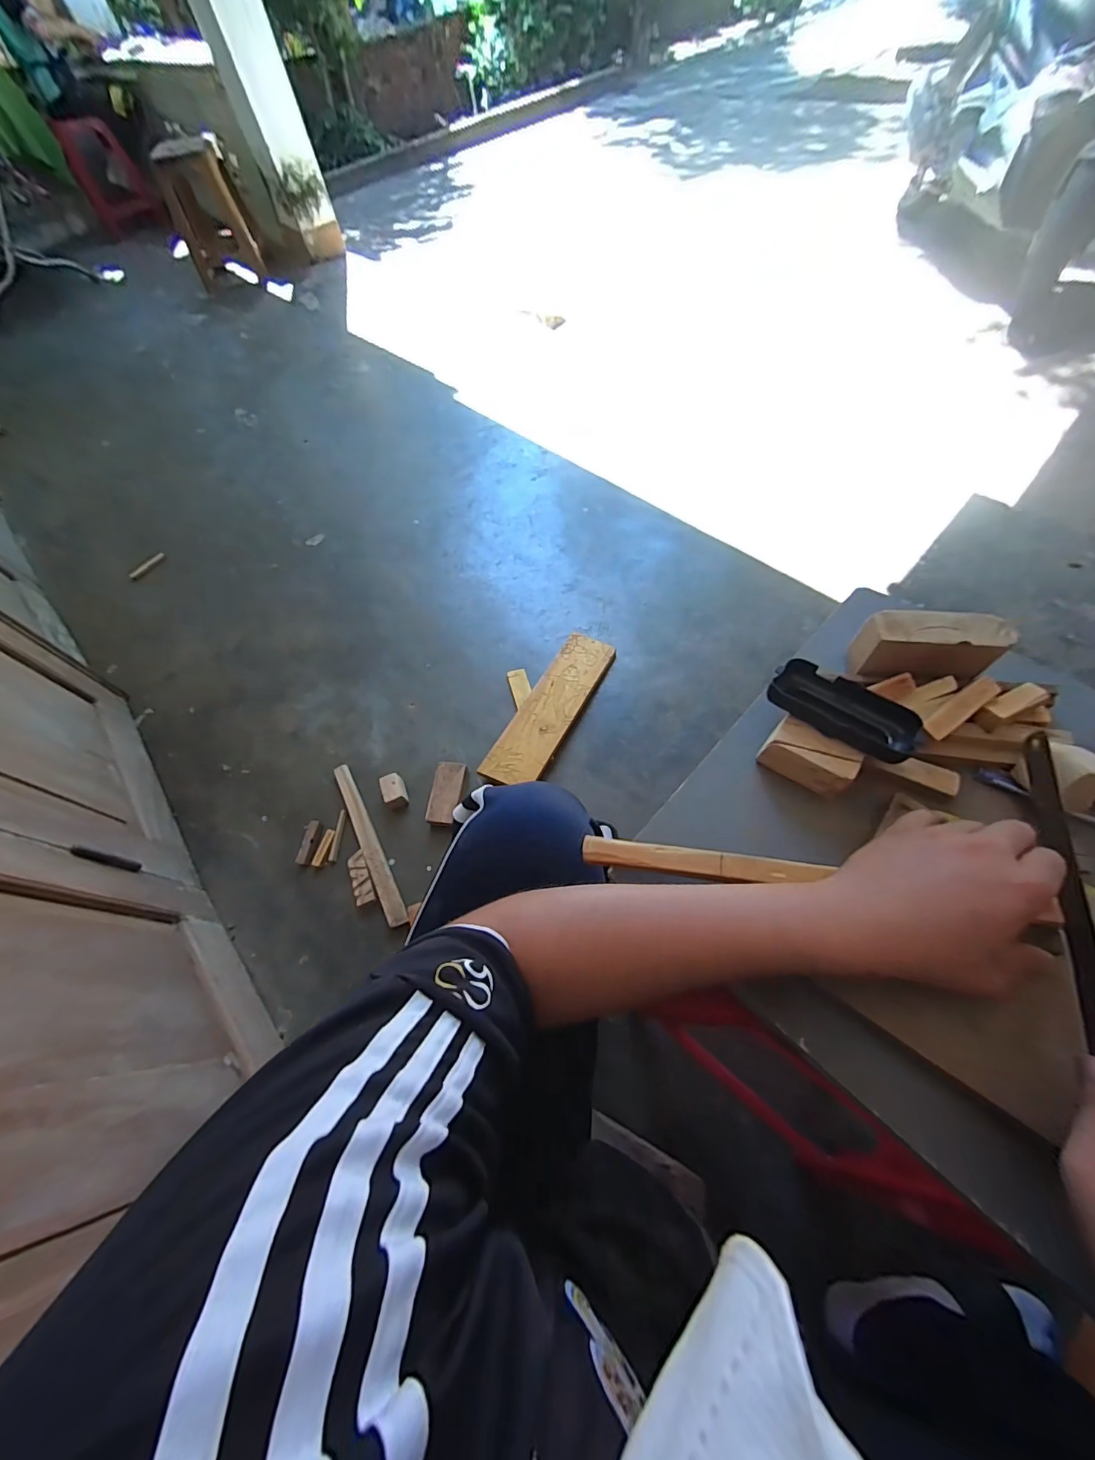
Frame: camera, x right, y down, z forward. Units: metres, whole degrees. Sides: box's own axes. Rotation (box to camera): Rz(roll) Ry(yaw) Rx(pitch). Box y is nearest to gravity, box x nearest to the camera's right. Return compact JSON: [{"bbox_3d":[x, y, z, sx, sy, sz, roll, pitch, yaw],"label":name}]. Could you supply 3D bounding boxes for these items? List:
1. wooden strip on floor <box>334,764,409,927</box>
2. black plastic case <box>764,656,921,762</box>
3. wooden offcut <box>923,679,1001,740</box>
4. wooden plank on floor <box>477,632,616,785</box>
[{"bbox_3d":[-0.349,0.215,0.948,0.034,0.017,0.355,-27,64,-12],"label":"wooden strip on floor"},{"bbox_3d":[0.239,-0.018,0.395,0.108,0.023,0.059,32,69,21],"label":"black plastic case"},{"bbox_3d":[0.326,-0.018,0.382,0.073,0.011,0.018,-34,64,-12],"label":"wooden offcut"},{"bbox_3d":[0.009,-0.043,1.052,0.119,0.047,0.403,26,66,16],"label":"wooden plank on floor"}]

